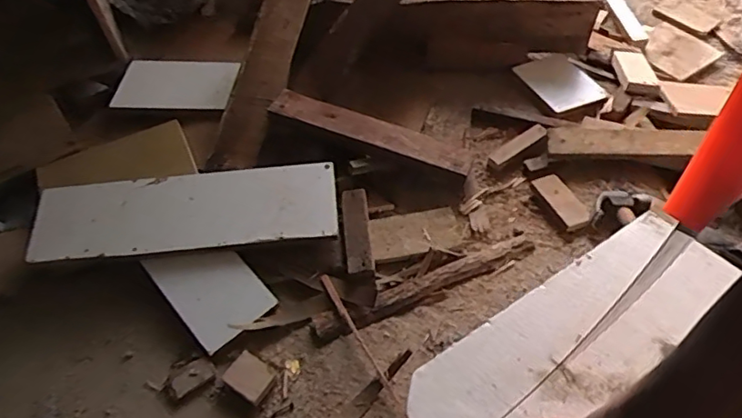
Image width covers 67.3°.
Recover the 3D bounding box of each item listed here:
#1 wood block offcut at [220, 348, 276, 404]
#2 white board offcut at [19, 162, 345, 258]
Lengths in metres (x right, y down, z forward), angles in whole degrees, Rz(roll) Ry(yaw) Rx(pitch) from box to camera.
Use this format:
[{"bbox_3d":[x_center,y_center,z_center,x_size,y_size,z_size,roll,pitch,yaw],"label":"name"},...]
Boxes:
[{"bbox_3d":[-0.142,0.195,0.651,0.055,0.016,0.044,27,58,23],"label":"wood block offcut"},{"bbox_3d":[-0.251,0.004,0.761,0.399,0.012,0.124,-7,58,-5],"label":"white board offcut"}]

